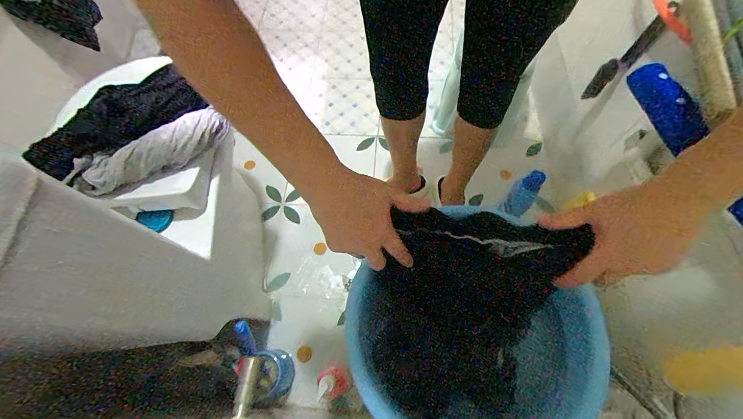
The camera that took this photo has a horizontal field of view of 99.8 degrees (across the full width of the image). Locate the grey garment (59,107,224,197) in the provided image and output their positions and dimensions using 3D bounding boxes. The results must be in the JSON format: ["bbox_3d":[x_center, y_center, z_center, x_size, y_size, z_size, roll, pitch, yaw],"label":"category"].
[{"bbox_3d":[-0.391,-0.104,0.565,0.271,0.061,0.082,-33,68,-14],"label":"grey garment"}]

